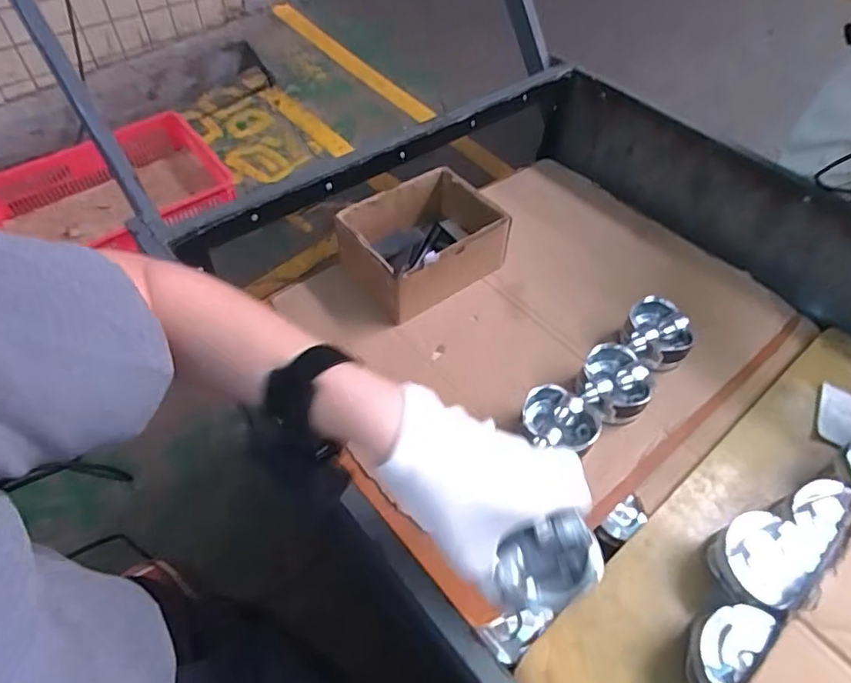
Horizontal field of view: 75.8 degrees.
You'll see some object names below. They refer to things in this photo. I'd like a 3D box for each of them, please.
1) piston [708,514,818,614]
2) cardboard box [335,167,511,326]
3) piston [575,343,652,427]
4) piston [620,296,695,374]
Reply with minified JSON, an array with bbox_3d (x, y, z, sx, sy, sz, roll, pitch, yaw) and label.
[{"bbox_3d":[0.322,0.214,0.534,0.077,0.058,0.075,1,52,-1],"label":"piston"},{"bbox_3d":[0.001,-0.141,0.782,0.208,0.098,0.152,-28,58,-21],"label":"cardboard box"},{"bbox_3d":[0.226,0.055,0.657,0.082,0.054,0.080,1,52,-1],"label":"piston"},{"bbox_3d":[0.296,-0.006,0.701,0.081,0.052,0.074,1,52,-1],"label":"piston"}]

